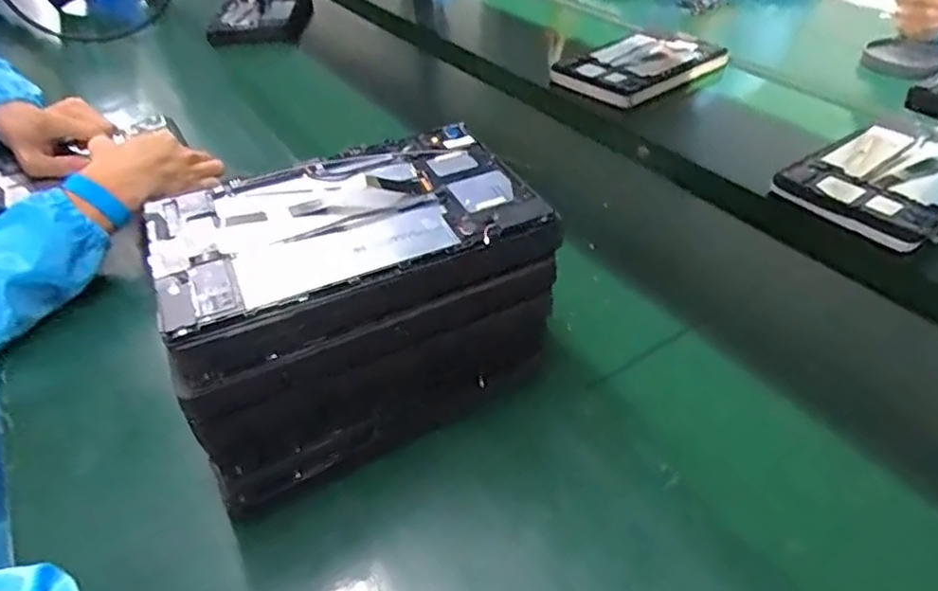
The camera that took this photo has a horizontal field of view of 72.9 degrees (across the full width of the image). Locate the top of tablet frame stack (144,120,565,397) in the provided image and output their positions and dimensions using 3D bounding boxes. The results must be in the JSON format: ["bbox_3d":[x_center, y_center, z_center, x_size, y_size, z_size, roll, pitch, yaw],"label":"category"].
[{"bbox_3d":[-0.080,-0.046,0.418,0.235,0.025,0.154,-19,46,-16],"label":"top of tablet frame stack"}]

